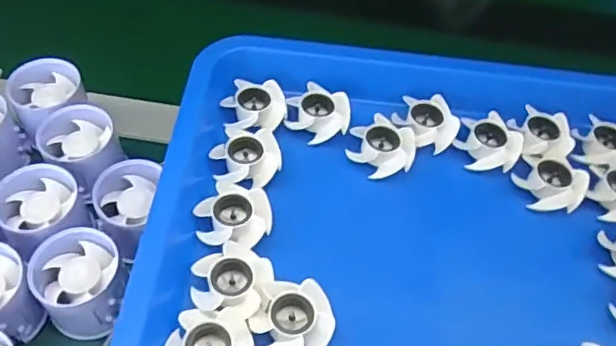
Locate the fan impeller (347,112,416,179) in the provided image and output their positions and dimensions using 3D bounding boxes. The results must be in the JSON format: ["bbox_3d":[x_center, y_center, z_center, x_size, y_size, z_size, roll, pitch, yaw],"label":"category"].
[{"bbox_3d":[0.050,-0.017,0.381,0.042,0.017,0.042,0,72,-1],"label":"fan impeller"}]

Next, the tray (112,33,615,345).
[{"bbox_3d":[0.077,0.031,0.356,0.331,0.055,0.276,6,52,-1],"label":"tray"}]

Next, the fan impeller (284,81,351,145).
[{"bbox_3d":[0.008,-0.041,0.392,0.042,0.016,0.038,30,55,16],"label":"fan impeller"}]

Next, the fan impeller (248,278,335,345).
[{"bbox_3d":[-0.009,0.078,0.304,0.042,0.016,0.040,3,52,-4],"label":"fan impeller"}]

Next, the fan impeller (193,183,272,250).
[{"bbox_3d":[-0.044,0.026,0.339,0.043,0.018,0.040,3,52,-4],"label":"fan impeller"}]

